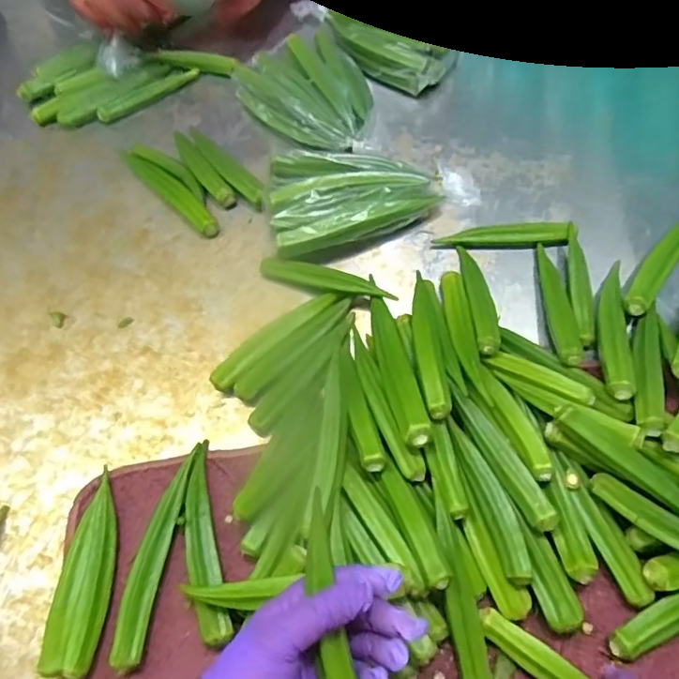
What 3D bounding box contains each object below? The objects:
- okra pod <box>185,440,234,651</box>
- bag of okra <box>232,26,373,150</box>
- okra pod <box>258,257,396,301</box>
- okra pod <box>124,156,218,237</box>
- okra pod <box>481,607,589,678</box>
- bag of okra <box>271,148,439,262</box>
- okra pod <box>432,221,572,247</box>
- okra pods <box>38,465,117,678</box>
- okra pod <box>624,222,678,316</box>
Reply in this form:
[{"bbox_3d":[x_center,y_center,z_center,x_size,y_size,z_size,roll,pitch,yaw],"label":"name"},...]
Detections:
[{"bbox_3d":[-0.107,0.154,0.441,0.026,0.016,0.151,-13,62,-3],"label":"okra pod"},{"bbox_3d":[-0.031,-0.275,0.640,0.121,0.044,0.166,-32,65,-12],"label":"bag of okra"},{"bbox_3d":[-0.013,-0.055,0.531,0.130,0.023,0.020,13,64,11],"label":"okra pod"},{"bbox_3d":[-0.184,-0.161,0.611,0.025,0.014,0.160,-42,68,-17],"label":"okra pod"},{"bbox_3d":[0.140,0.219,0.378,0.099,0.013,0.020,32,69,21],"label":"okra pod"},{"bbox_3d":[0.015,-0.140,0.568,0.176,0.046,0.110,-11,62,-2],"label":"bag of okra"},{"bbox_3d":[0.156,-0.100,0.543,0.120,0.020,0.019,1,63,5],"label":"okra pod"},{"bbox_3d":[-0.195,0.181,0.441,0.041,0.021,0.143,2,63,5],"label":"okra pods"},{"bbox_3d":[0.307,-0.078,0.524,0.026,0.020,0.159,37,71,20],"label":"okra pod"}]

